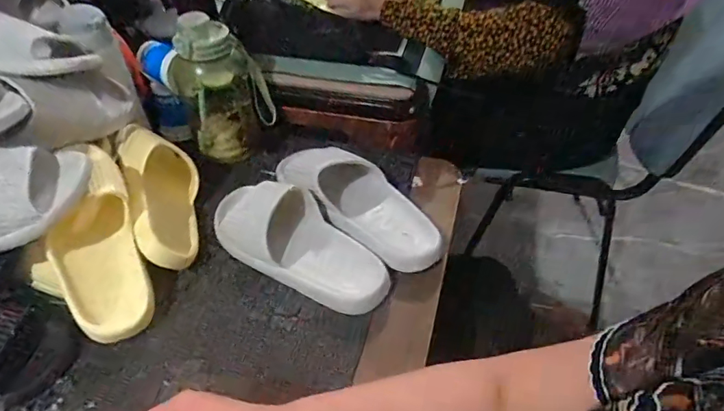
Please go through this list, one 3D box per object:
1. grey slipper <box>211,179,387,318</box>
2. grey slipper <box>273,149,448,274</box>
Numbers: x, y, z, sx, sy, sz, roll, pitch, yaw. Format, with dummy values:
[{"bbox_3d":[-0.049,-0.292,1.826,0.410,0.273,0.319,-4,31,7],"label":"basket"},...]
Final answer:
[{"bbox_3d":[-0.083,0.043,0.600,0.261,0.061,0.106,28,53,24],"label":"grey slipper"},{"bbox_3d":[-0.008,-0.007,0.653,0.274,0.090,0.109,29,53,25],"label":"grey slipper"}]

